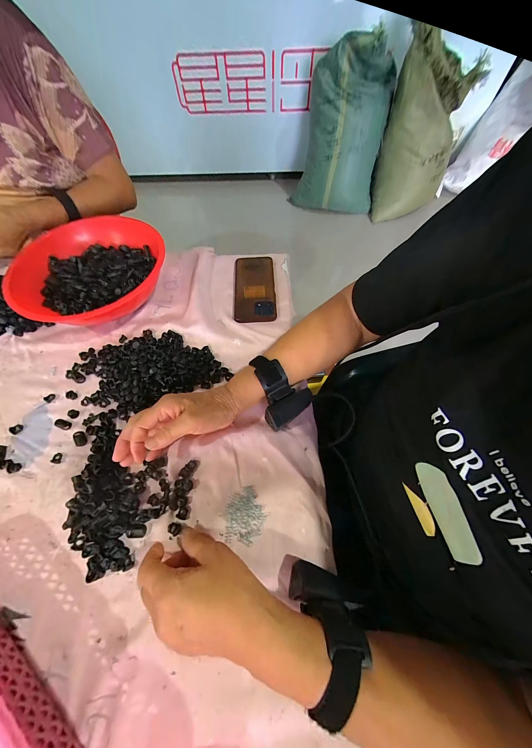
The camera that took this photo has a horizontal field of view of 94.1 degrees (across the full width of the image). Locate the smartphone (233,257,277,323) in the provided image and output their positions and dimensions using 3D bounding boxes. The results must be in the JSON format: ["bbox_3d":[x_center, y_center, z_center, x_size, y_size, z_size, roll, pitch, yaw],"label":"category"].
[{"bbox_3d":[-0.023,-0.171,0.477,0.078,0.008,0.168,-2,63,0],"label":"smartphone"}]

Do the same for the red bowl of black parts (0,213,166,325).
[{"bbox_3d":[-0.296,-0.165,0.438,0.223,0.077,0.218,-14,63,-6],"label":"red bowl of black parts"}]

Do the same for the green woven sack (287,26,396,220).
[{"bbox_3d":[0.409,-1.239,1.318,0.416,0.657,0.257,-8,63,-2],"label":"green woven sack"}]

